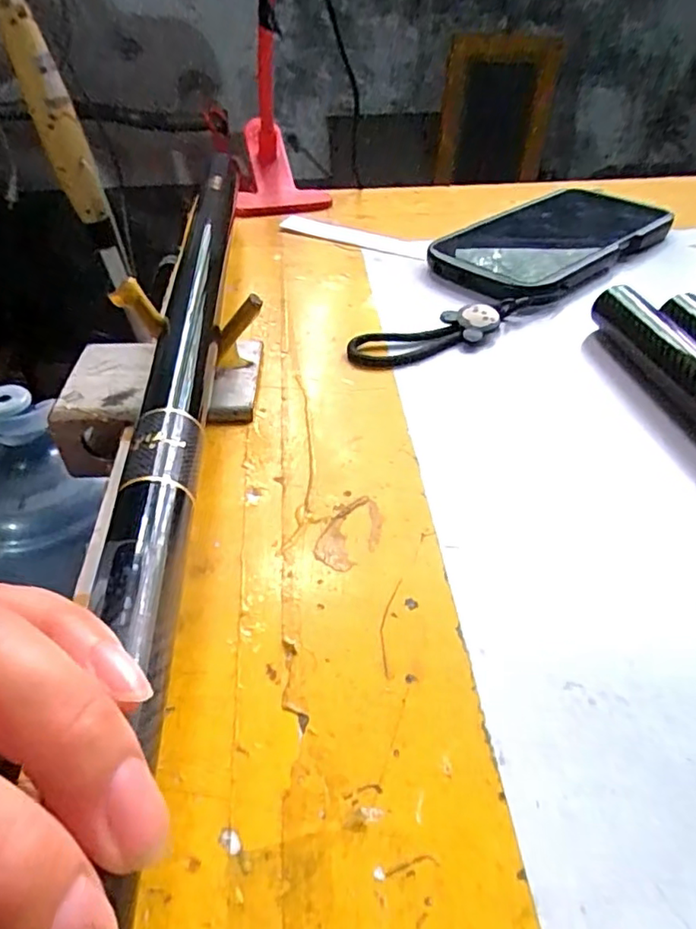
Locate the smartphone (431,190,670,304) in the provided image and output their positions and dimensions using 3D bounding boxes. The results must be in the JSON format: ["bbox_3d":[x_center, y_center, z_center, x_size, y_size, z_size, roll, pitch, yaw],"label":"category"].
[{"bbox_3d":[0.127,-0.139,0.360,0.167,0.015,0.083,-33,52,-31],"label":"smartphone"}]

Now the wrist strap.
[{"bbox_3d":[0.045,-0.064,0.280,0.090,0.011,0.024,-15,44,-15],"label":"wrist strap"}]

